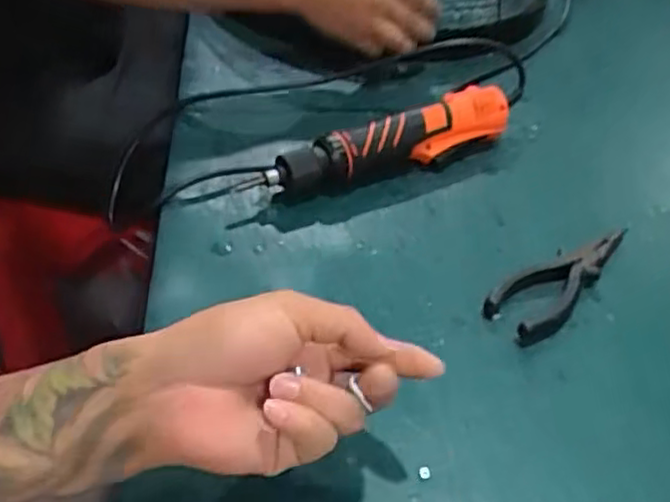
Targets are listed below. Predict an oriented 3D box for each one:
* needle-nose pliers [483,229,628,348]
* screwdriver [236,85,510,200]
[{"bbox_3d":[0.173,0.016,0.531,0.154,0.020,0.047,-31,55,-32],"label":"needle-nose pliers"},{"bbox_3d":[0.042,-0.091,0.601,0.255,0.048,0.047,-16,48,-21],"label":"screwdriver"}]

